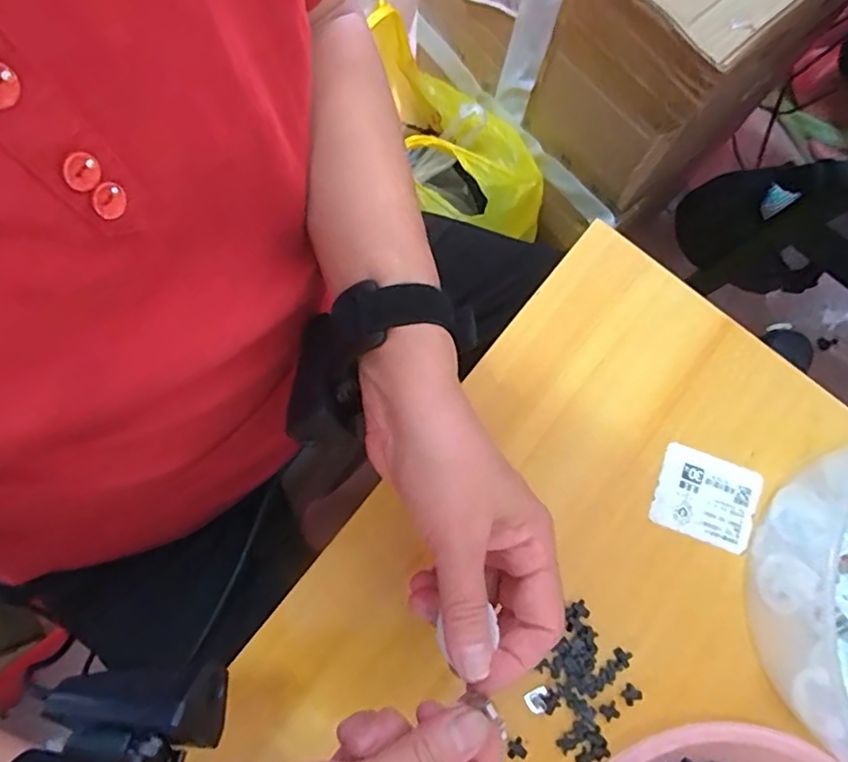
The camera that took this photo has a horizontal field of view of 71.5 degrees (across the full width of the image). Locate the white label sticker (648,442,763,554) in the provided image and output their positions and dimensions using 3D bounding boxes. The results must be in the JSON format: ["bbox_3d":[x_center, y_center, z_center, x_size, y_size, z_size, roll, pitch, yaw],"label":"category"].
[{"bbox_3d":[0.166,0.069,0.347,0.058,0.004,0.049,21,79,2],"label":"white label sticker"}]

